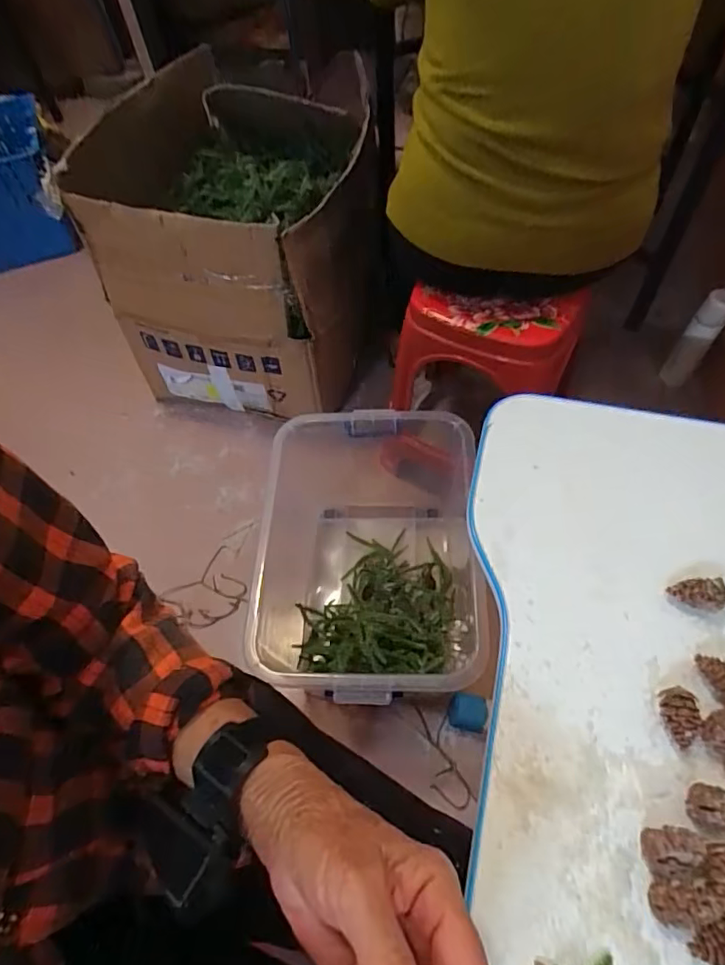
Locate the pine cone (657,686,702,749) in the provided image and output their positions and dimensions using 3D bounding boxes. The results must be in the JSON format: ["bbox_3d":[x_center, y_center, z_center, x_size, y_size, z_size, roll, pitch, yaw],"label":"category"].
[{"bbox_3d":[0.199,0.149,0.347,0.018,0.023,0.033,3,58,6],"label":"pine cone"}]

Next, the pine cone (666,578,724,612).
[{"bbox_3d":[0.239,0.080,0.390,0.038,0.021,0.020,1,58,5],"label":"pine cone"}]

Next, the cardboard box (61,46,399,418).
[{"bbox_3d":[-0.248,-0.610,1.330,0.629,0.494,0.738,3,58,6],"label":"cardboard box"}]

